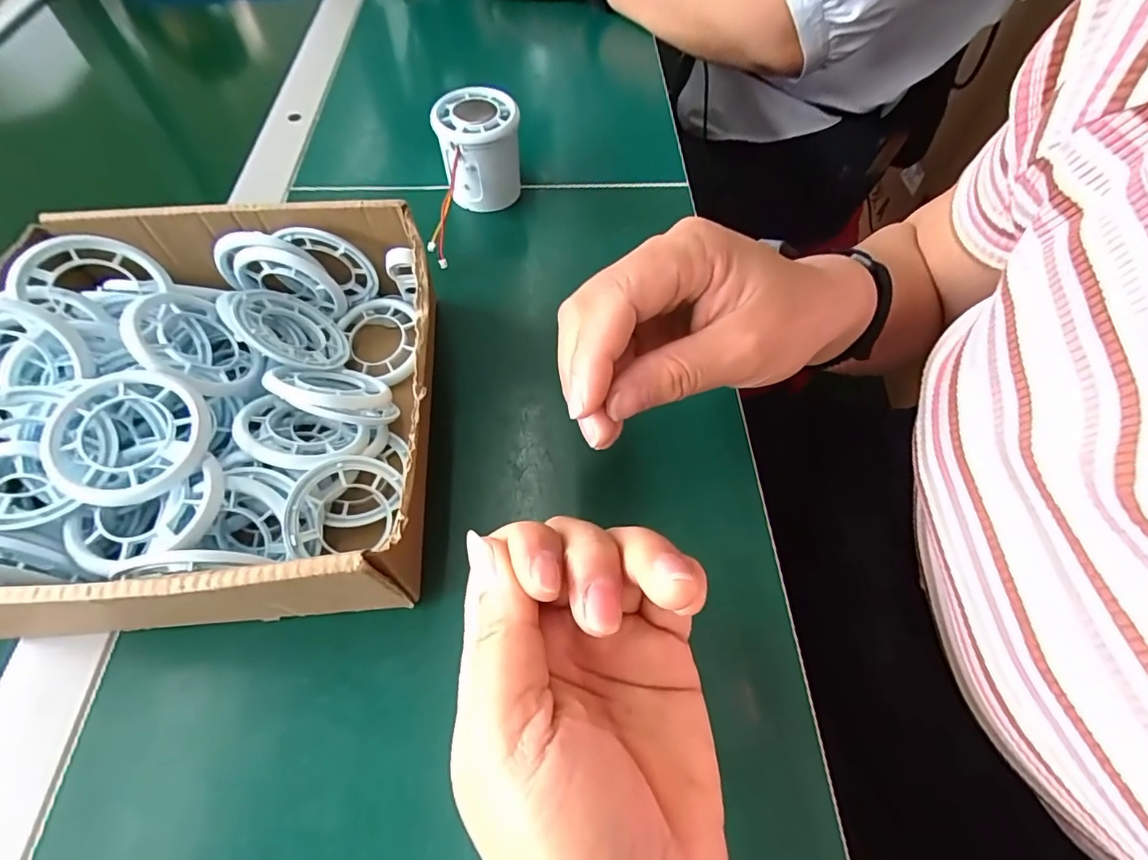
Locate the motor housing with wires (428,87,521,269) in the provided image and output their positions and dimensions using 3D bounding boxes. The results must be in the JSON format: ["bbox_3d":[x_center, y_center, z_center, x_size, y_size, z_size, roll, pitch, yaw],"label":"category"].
[{"bbox_3d":[-0.064,-0.164,0.356,0.053,0.071,0.101,1,60,-1],"label":"motor housing with wires"}]

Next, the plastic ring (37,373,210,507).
[{"bbox_3d":[-0.182,0.003,0.218,0.055,0.008,0.056,5,68,-13],"label":"plastic ring"}]

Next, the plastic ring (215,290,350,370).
[{"bbox_3d":[-0.149,-0.051,0.281,0.056,0.010,0.055,1,49,-54],"label":"plastic ring"}]

